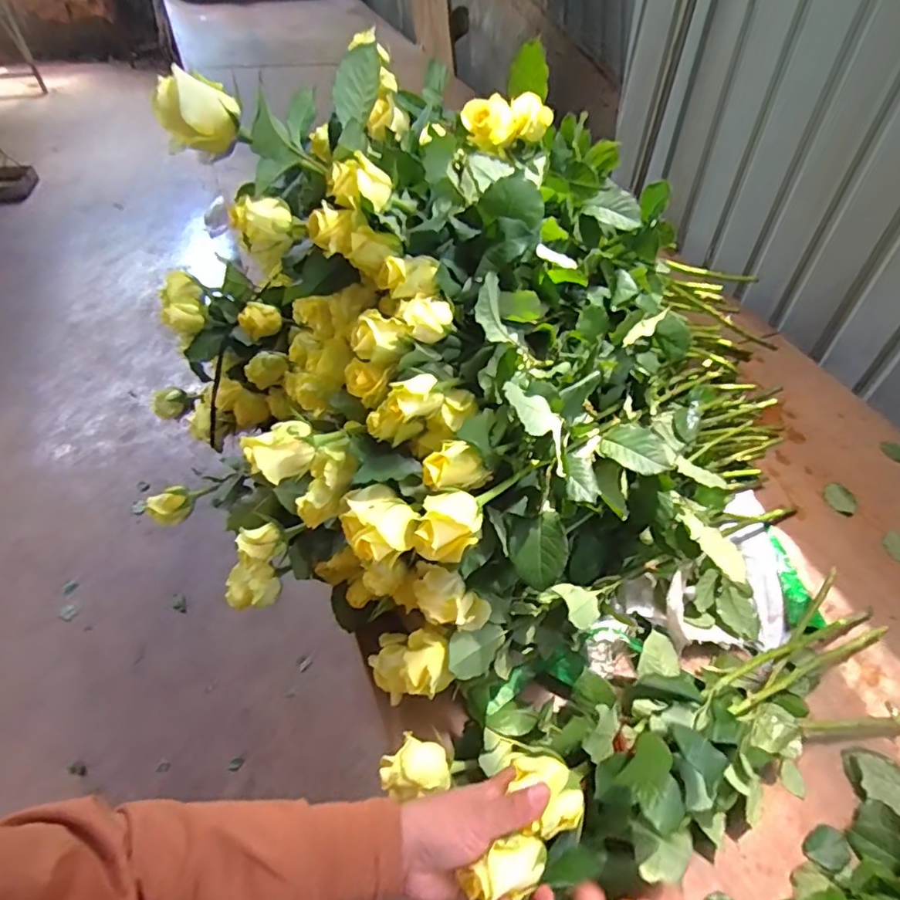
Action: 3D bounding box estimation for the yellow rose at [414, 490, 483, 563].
[{"bbox_3d":[0.001,0.057,0.427,0.044,0.038,0.050,17,51,12],"label":"yellow rose"}]

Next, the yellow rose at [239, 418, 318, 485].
[{"bbox_3d":[-0.145,0.002,0.470,0.055,0.040,0.038,-17,52,-16],"label":"yellow rose"}]

